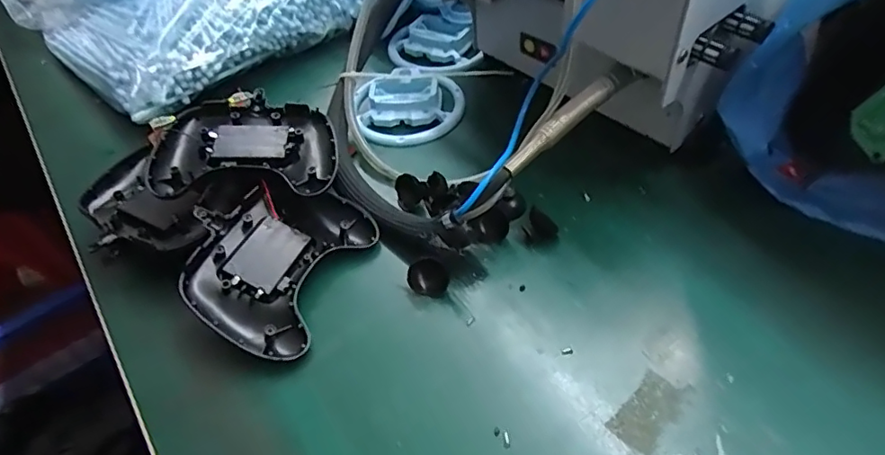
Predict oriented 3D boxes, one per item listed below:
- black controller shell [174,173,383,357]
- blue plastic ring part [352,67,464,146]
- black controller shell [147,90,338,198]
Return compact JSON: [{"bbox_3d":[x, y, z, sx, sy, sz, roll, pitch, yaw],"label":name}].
[{"bbox_3d":[-0.113,0.023,0.368,0.099,0.028,0.120,27,56,1],"label":"black controller shell"},{"bbox_3d":[-0.029,-0.106,0.476,0.094,0.020,0.081,-8,49,0],"label":"blue plastic ring part"},{"bbox_3d":[-0.140,-0.058,0.400,0.126,0.038,0.097,-5,49,3],"label":"black controller shell"}]

